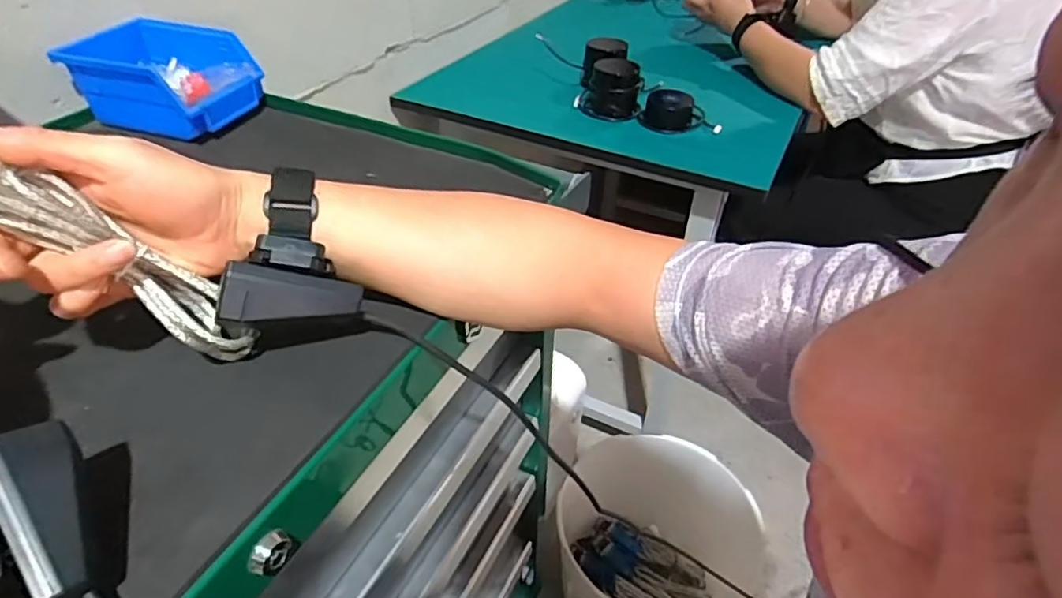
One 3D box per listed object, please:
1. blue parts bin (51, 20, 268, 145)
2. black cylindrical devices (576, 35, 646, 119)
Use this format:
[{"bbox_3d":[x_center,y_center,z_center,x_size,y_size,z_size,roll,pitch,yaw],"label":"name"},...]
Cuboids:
[{"bbox_3d":[-0.356,-0.214,0.579,0.154,0.067,0.111,15,43,15],"label":"blue parts bin"},{"bbox_3d":[0.122,-0.357,0.965,0.095,0.077,0.157,1,41,-1],"label":"black cylindrical devices"}]

